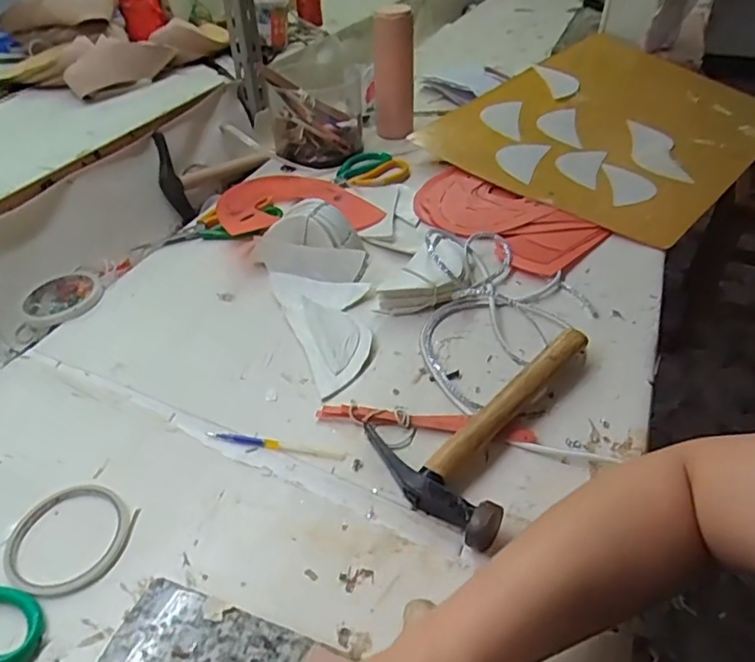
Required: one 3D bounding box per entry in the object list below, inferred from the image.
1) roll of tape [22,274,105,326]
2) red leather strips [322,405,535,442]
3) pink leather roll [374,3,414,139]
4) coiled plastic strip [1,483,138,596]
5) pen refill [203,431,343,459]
[{"bbox_3d":[-0.365,-0.041,0.684,0.089,0.012,0.083,29,50,32],"label":"roll of tape"},{"bbox_3d":[0.041,0.078,0.521,0.186,0.011,0.021,4,41,9],"label":"red leather strips"},{"bbox_3d":[0.027,-0.410,0.963,0.065,0.201,0.064,0,40,3],"label":"pink leather roll"},{"bbox_3d":[-0.231,0.154,0.447,0.087,0.007,0.087,12,42,17],"label":"coiled plastic strip"},{"bbox_3d":[-0.088,0.099,0.512,0.122,0.007,0.010,5,41,10],"label":"pen refill"}]

